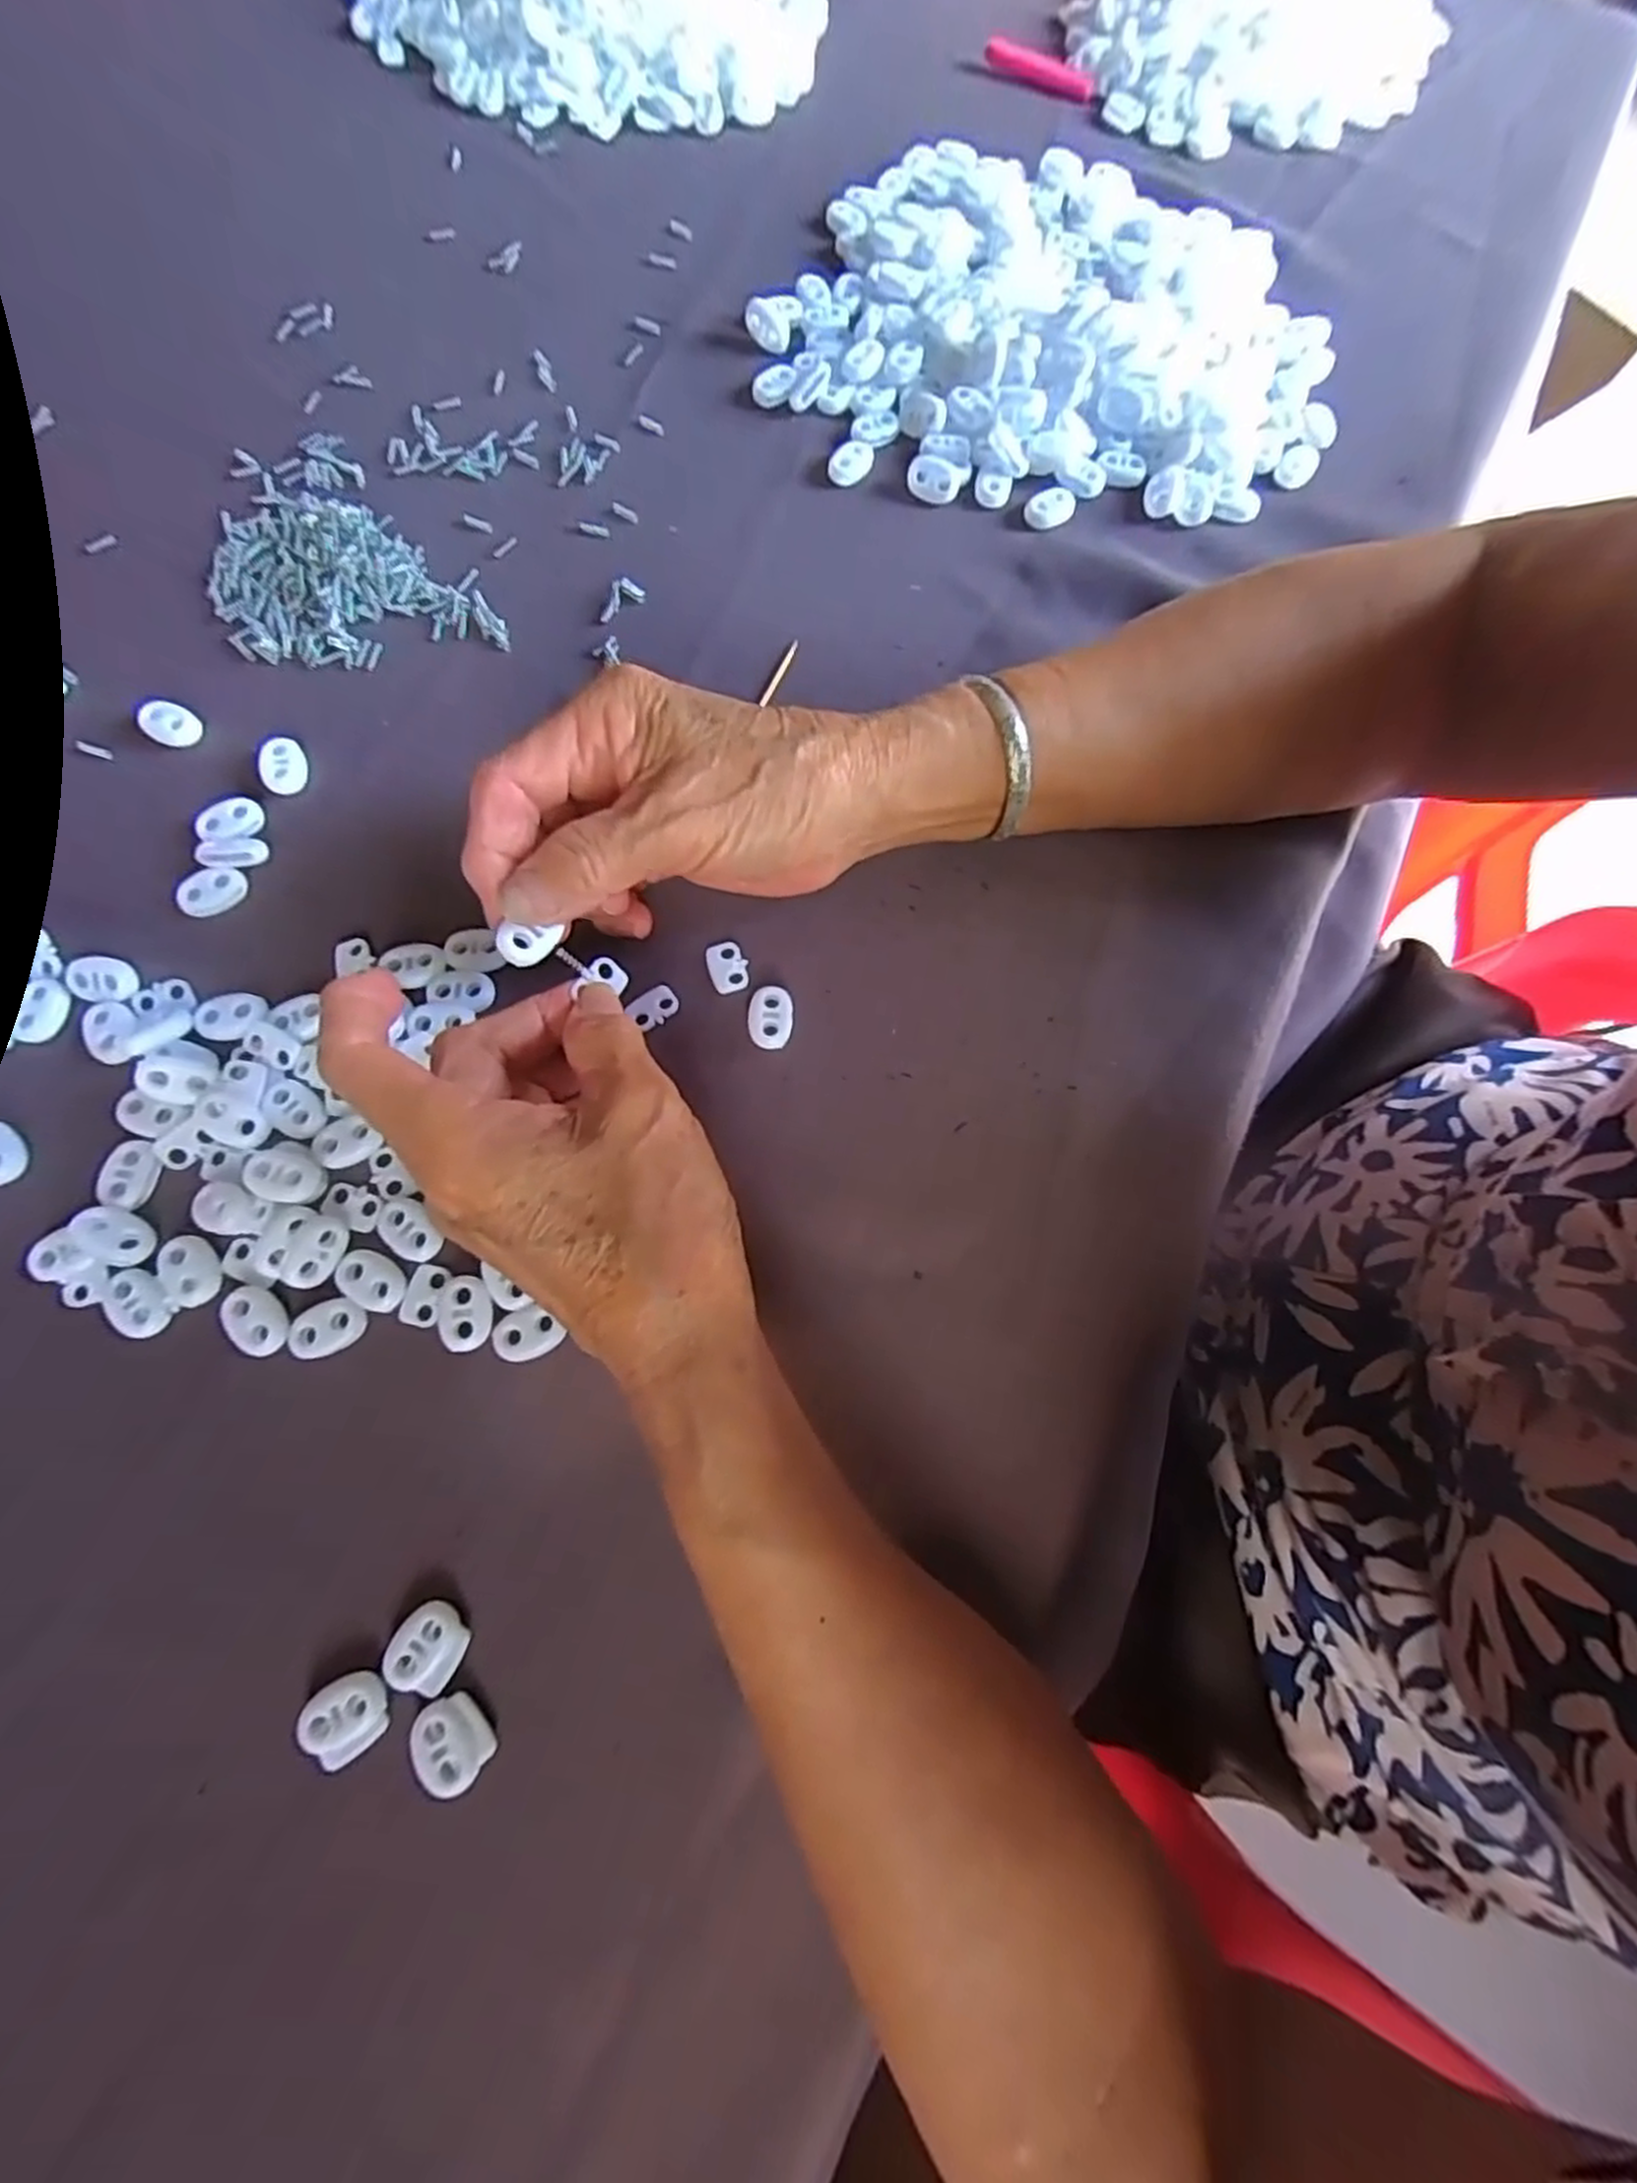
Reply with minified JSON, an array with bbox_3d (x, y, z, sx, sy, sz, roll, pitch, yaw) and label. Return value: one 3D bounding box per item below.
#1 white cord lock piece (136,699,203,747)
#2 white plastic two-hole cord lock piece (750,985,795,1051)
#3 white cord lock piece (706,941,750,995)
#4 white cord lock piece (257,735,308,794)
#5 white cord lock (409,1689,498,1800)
[{"bbox_3d":[-0.244,-0.139,0.298,0.020,0.006,0.016,31,76,7],"label":"white cord lock piece"},{"bbox_3d":[-0.016,-0.026,0.277,0.015,0.005,0.023,7,74,1],"label":"white plastic two-hole cord lock piece"},{"bbox_3d":[-0.032,-0.045,0.283,0.014,0.004,0.019,-15,75,-5],"label":"white cord lock piece"},{"bbox_3d":[-0.201,-0.122,0.297,0.016,0.006,0.022,-19,76,-6],"label":"white cord lock piece"},{"bbox_3d":[-0.101,0.177,0.214,0.018,0.005,0.022,-37,78,-10],"label":"white cord lock"}]

